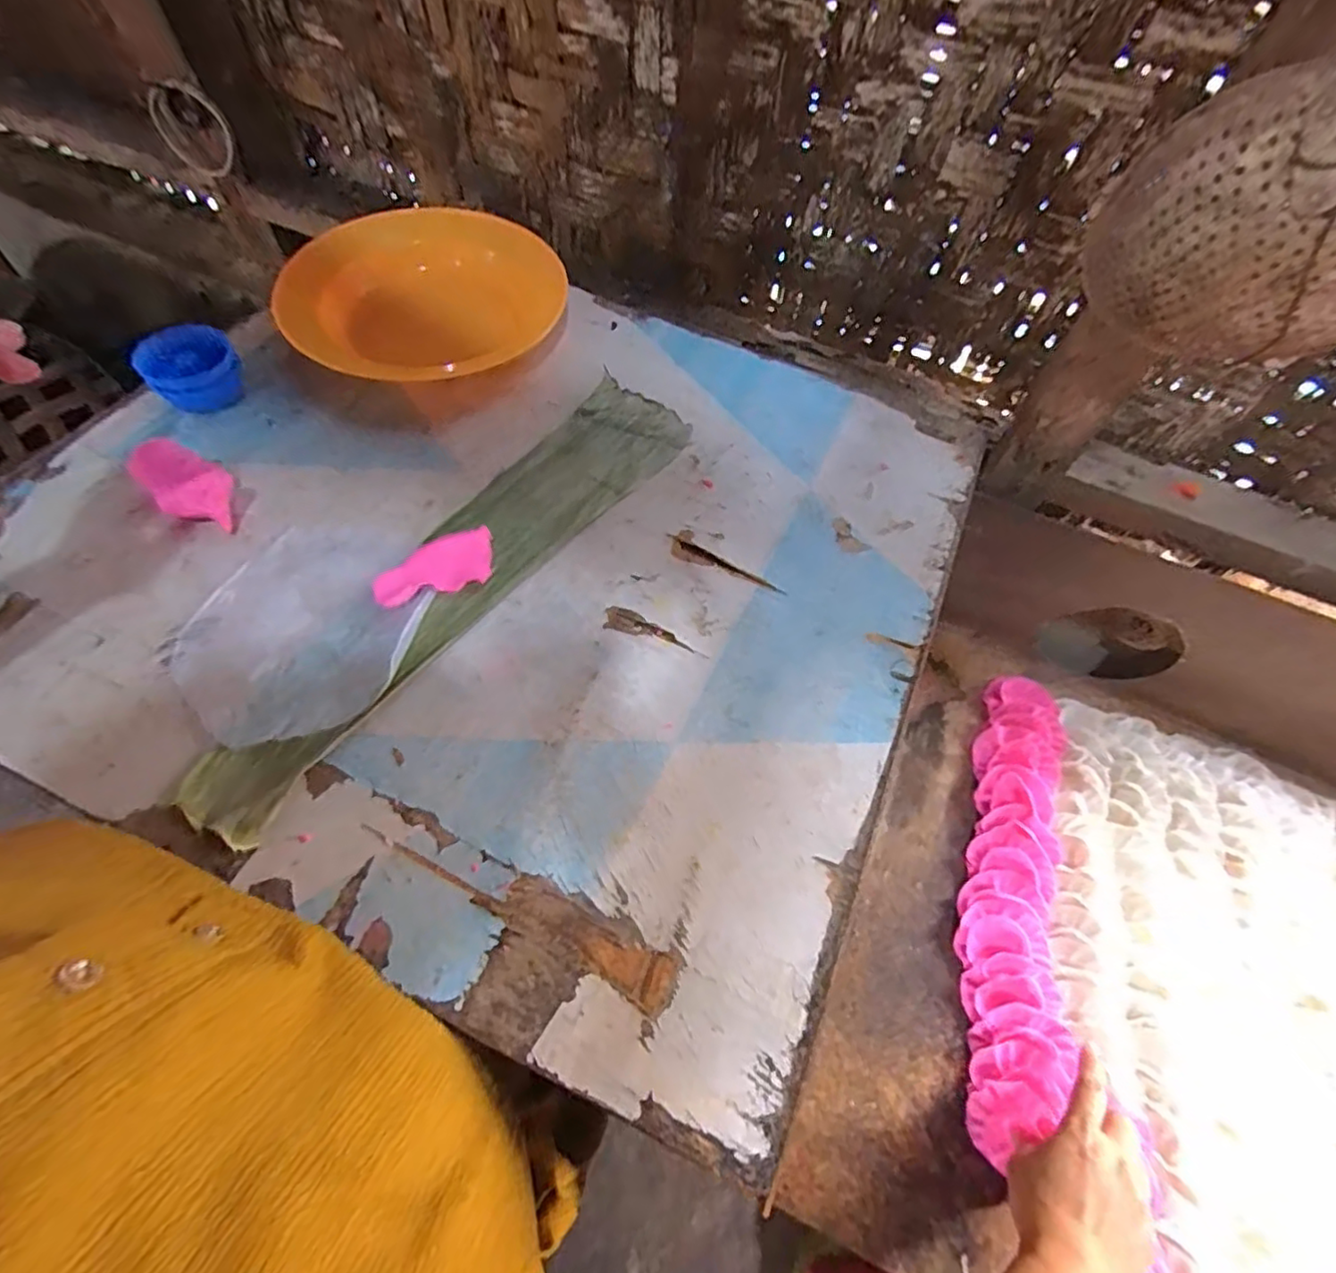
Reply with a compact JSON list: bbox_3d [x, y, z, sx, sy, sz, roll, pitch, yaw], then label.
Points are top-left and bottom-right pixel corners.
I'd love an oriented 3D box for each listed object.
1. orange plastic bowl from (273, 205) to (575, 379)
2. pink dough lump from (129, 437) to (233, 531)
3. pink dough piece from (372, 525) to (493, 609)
[{"bbox_3d":[-0.199,-0.279,0.525,0.215,0.053,0.196,2,60,-3],"label":"orange plastic bowl"},{"bbox_3d":[-0.312,-0.097,0.406,0.080,0.038,0.039,32,63,13],"label":"pink dough lump"},{"bbox_3d":[-0.149,-0.043,0.405,0.078,0.017,0.037,-25,65,-18],"label":"pink dough piece"}]

